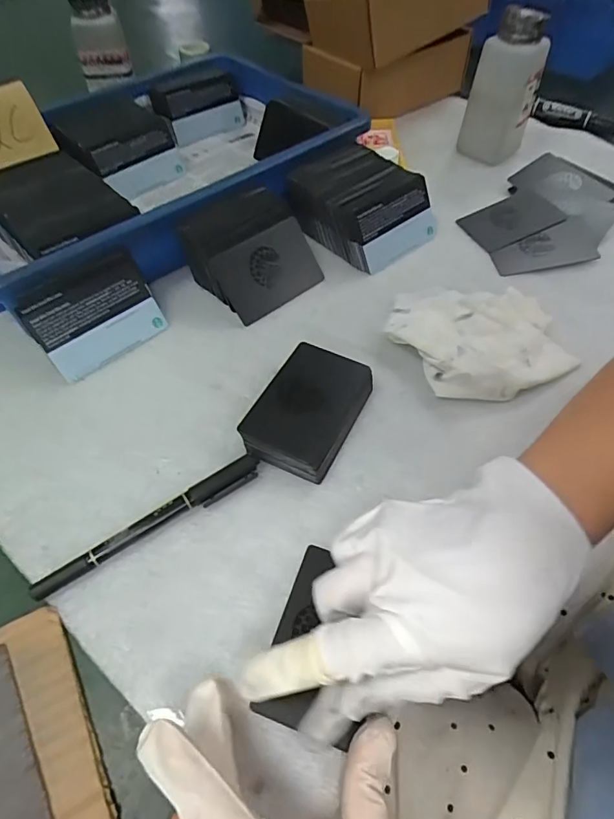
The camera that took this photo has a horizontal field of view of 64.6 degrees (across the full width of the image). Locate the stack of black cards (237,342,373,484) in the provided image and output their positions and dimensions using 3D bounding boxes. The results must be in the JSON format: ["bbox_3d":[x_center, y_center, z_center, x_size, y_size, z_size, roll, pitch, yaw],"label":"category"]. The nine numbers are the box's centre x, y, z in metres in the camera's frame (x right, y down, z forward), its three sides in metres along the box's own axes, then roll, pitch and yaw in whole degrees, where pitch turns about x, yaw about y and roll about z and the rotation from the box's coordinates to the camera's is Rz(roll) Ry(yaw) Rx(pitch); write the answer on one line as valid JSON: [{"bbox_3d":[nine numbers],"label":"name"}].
[{"bbox_3d":[0.002,0.000,0.321,0.061,0.020,0.090,24,56,15],"label":"stack of black cards"}]

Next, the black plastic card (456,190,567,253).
[{"bbox_3d":[0.189,-0.177,0.451,0.079,0.007,0.054,-25,61,-2],"label":"black plastic card"}]

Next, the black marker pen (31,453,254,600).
[{"bbox_3d":[-0.088,0.065,0.280,0.135,0.011,0.015,-28,59,-20],"label":"black marker pen"}]

